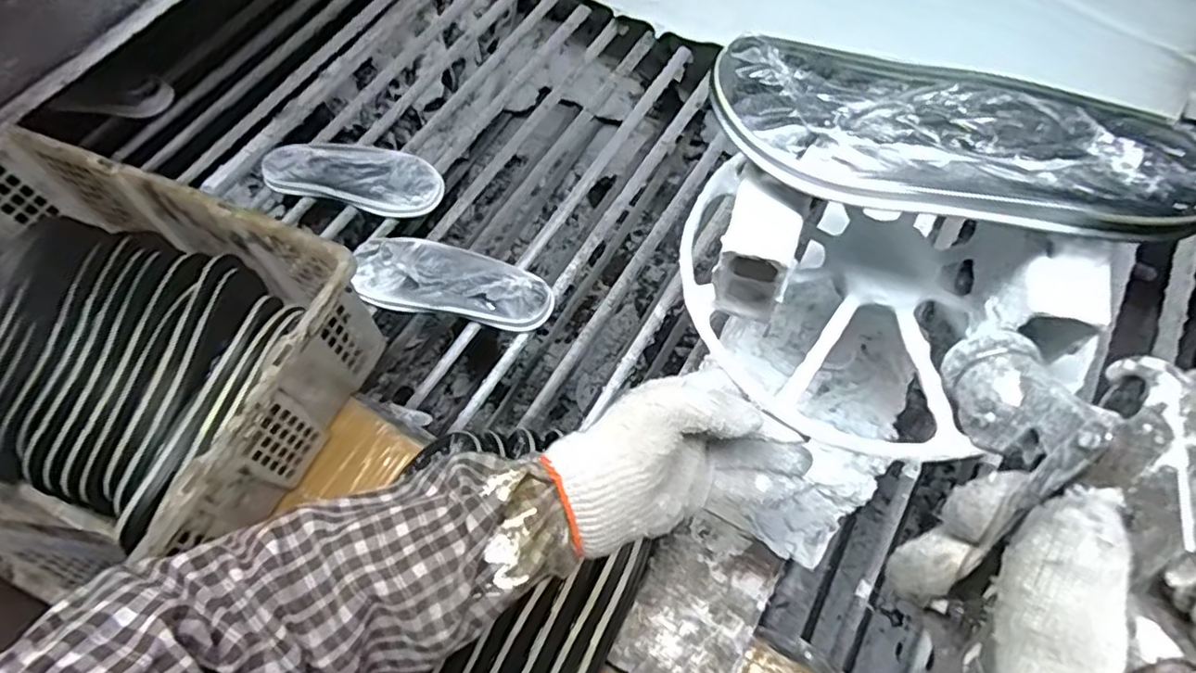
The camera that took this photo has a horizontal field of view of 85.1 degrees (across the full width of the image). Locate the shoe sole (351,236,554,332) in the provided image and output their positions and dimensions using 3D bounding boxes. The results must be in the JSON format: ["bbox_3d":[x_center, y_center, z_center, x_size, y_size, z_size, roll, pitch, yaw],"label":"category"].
[{"bbox_3d":[-0.179,-0.069,0.815,0.247,0.023,0.104,8,65,7],"label":"shoe sole"}]

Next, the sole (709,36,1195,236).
[{"bbox_3d":[0.194,-0.107,0.361,0.261,0.019,0.092,17,66,11],"label":"sole"}]

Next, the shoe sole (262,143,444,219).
[{"bbox_3d":[-0.340,-0.227,0.918,0.262,0.023,0.106,16,66,12],"label":"shoe sole"}]

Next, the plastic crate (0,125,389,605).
[{"bbox_3d":[-0.508,0.015,0.656,0.479,0.151,0.345,21,67,12],"label":"plastic crate"}]

